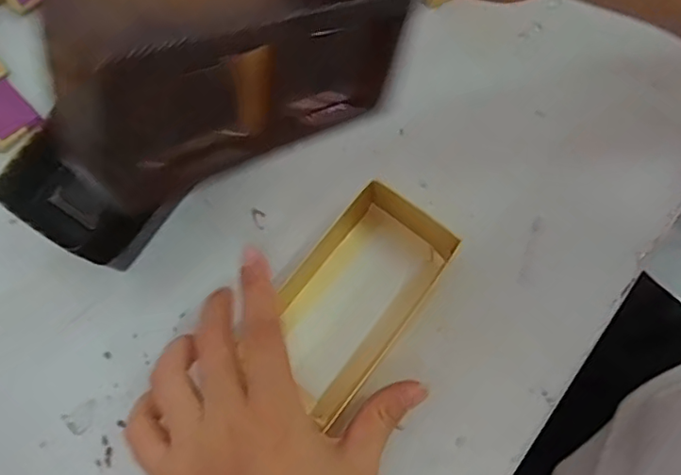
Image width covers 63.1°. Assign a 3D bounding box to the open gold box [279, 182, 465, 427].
[{"bbox_3d":[0.005,0.030,0.283,0.061,0.028,0.106,37,80,8],"label":"open gold box"}]

